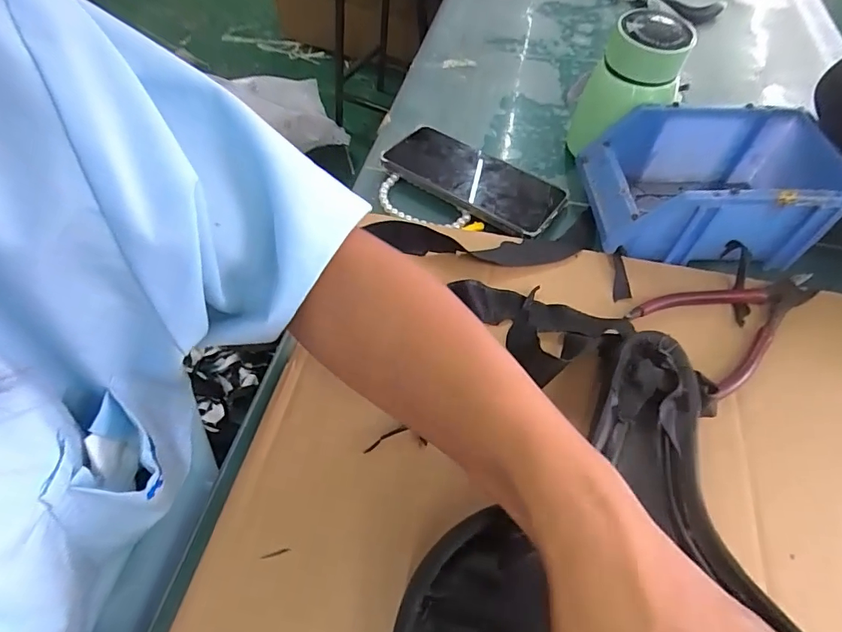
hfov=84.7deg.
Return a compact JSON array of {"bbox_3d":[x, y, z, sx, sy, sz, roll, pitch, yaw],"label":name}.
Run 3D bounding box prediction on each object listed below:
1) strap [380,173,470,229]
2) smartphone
[{"bbox_3d":[-0.002,-0.095,0.406,0.087,0.011,0.038,31,61,18],"label":"strap"},{"bbox_3d":[0.047,-0.126,0.416,0.161,0.010,0.075,29,55,17],"label":"smartphone"}]

